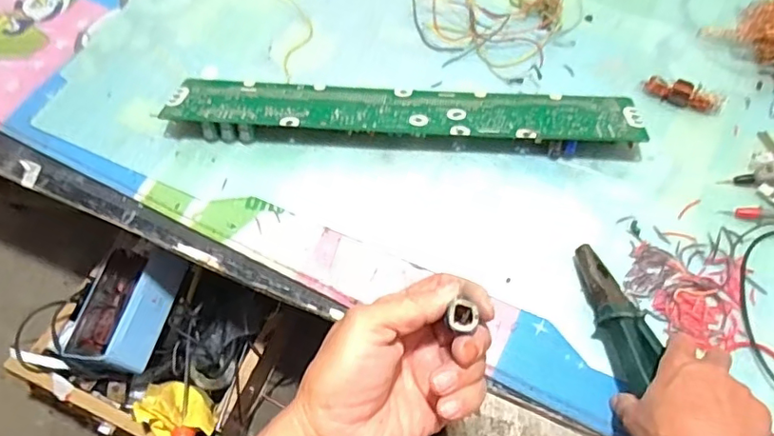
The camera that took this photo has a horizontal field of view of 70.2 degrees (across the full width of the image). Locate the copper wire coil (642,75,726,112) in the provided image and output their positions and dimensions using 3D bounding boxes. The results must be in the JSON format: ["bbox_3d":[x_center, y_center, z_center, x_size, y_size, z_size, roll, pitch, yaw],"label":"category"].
[{"bbox_3d":[0.325,-0.135,0.602,0.083,0.019,0.022,20,66,12],"label":"copper wire coil"}]

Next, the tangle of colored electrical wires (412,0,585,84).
[{"bbox_3d":[0.133,-0.270,0.670,0.186,0.027,0.201,-1,63,2],"label":"tangle of colored electrical wires"}]

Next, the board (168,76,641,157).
[{"bbox_3d":[0.014,-0.117,0.597,0.497,0.032,0.087,4,63,5],"label":"board"}]

